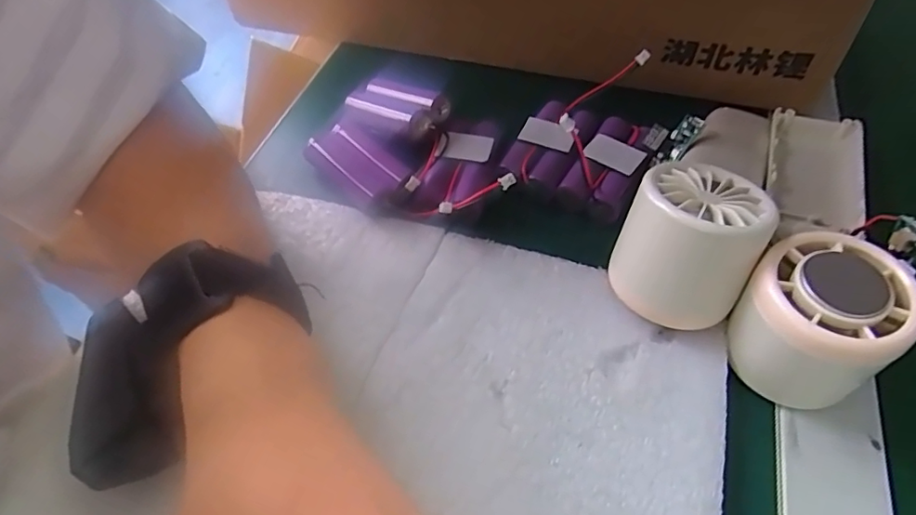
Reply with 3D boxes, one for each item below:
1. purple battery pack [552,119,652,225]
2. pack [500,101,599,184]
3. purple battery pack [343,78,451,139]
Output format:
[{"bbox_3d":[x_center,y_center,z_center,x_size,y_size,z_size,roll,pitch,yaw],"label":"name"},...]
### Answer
[{"bbox_3d":[0.082,-0.055,0.301,0.034,0.017,0.067,22,58,20],"label":"purple battery pack"},{"bbox_3d":[0.054,-0.068,0.316,0.035,0.020,0.065,21,58,20],"label":"pack"},{"bbox_3d":[-0.041,-0.093,0.335,0.072,0.013,0.038,26,58,34],"label":"purple battery pack"}]

